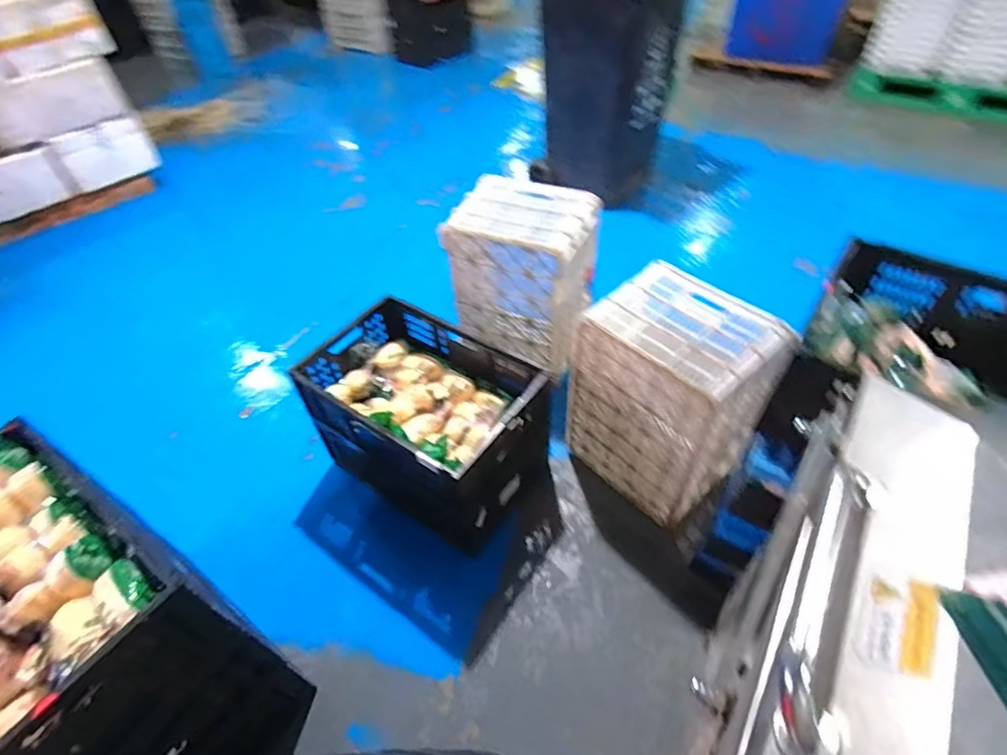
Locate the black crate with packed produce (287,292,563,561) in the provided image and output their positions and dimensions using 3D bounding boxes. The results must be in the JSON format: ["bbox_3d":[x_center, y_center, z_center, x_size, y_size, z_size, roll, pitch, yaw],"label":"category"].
[{"bbox_3d":[-0.212,0.119,1.548,0.626,0.431,0.431,26,54,24],"label":"black crate with packed produce"}]

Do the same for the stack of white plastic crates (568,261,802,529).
[{"bbox_3d":[0.444,0.060,1.436,0.319,0.594,0.412,-34,55,-25],"label":"stack of white plastic crates"}]

